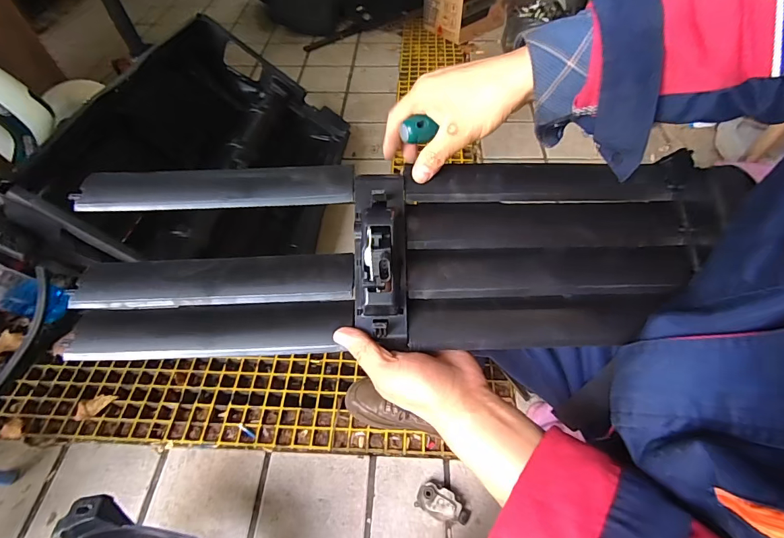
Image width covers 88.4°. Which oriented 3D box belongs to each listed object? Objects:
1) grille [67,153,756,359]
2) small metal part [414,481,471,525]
[{"bbox_3d":[0.001,-0.019,0.394,0.634,0.065,0.189,-2,77,0],"label":"grille"},{"bbox_3d":[0.096,0.427,0.740,0.096,0.026,0.055,17,55,15],"label":"small metal part"}]

